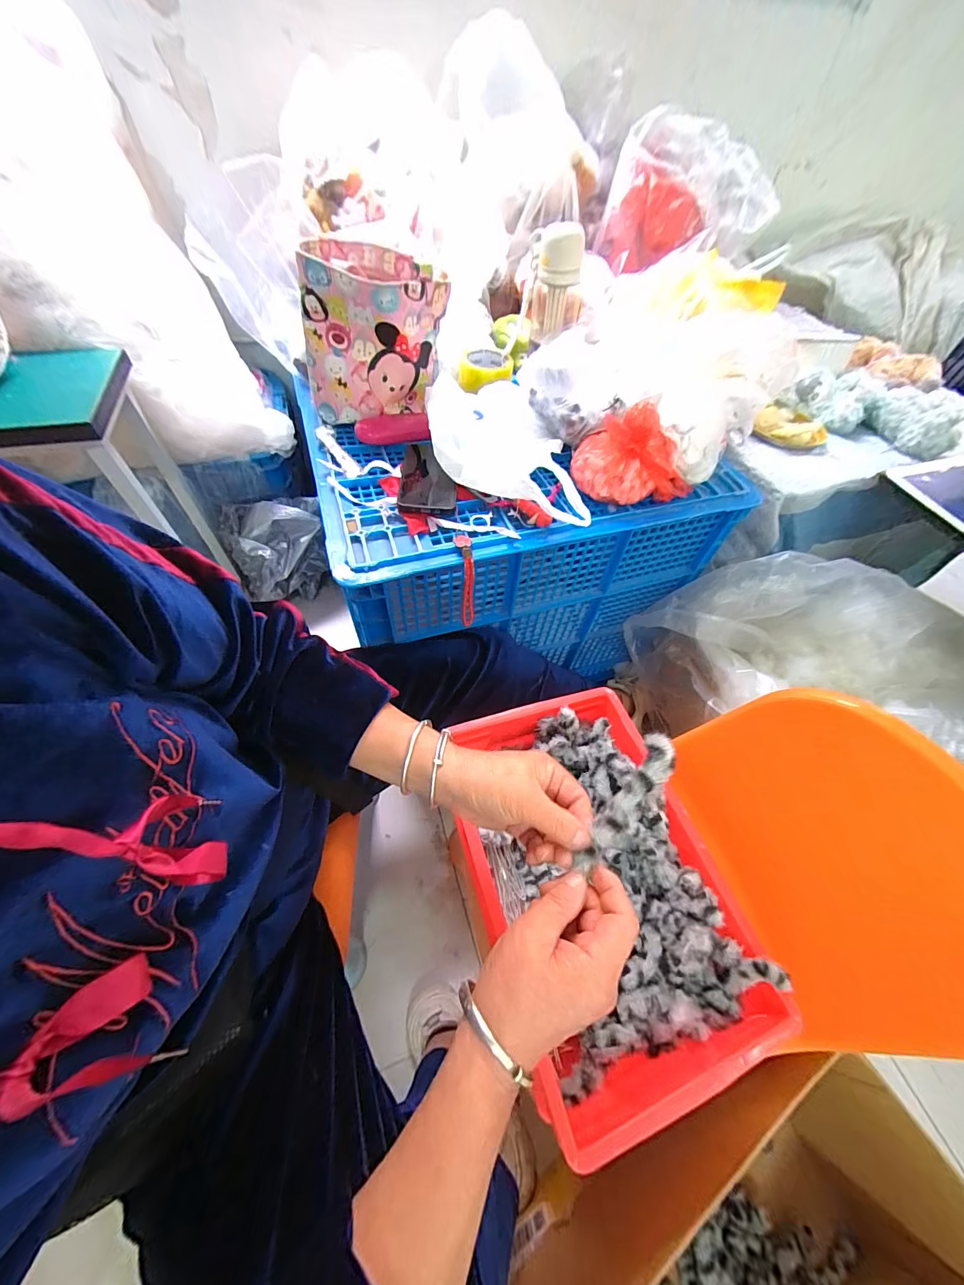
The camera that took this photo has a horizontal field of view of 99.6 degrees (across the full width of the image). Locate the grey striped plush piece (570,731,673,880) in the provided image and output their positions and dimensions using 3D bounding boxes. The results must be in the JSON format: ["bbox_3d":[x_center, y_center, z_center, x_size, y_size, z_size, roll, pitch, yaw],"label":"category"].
[{"bbox_3d":[0.109,0.122,0.305,0.024,0.014,0.117,35,81,18],"label":"grey striped plush piece"}]

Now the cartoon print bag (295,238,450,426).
[{"bbox_3d":[-0.173,-0.476,0.645,0.194,0.196,0.146,17,56,7],"label":"cartoon print bag"}]

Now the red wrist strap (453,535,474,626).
[{"bbox_3d":[-0.022,-0.081,0.561,0.020,0.122,0.041,-7,31,-9],"label":"red wrist strap"}]

